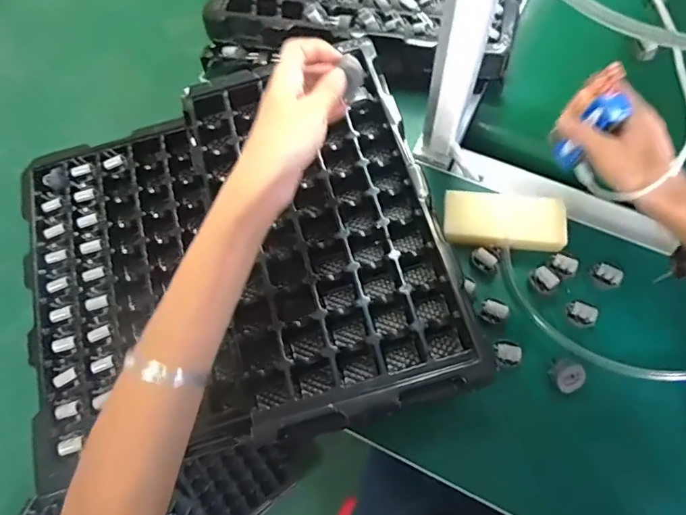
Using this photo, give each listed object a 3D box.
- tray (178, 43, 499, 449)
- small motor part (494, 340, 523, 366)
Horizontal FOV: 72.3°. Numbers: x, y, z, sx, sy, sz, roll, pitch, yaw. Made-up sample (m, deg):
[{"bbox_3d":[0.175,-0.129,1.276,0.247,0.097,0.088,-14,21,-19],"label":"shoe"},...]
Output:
[{"bbox_3d":[-0.018,-0.035,0.433,0.203,0.036,0.355,-16,68,-3],"label":"tray"},{"bbox_3d":[0.153,0.091,0.440,0.024,0.021,0.023,-3,68,2],"label":"small motor part"}]

